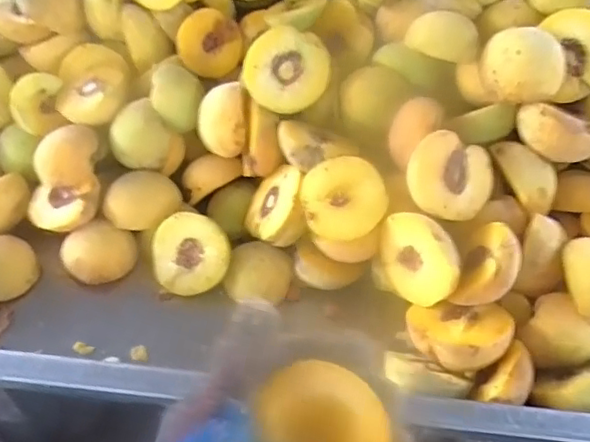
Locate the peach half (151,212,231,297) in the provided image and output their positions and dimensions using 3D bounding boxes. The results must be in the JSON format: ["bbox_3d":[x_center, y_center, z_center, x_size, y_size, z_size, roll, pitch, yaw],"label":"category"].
[{"bbox_3d":[-0.089,0.028,0.521,0.066,0.070,0.034,3,6,3],"label":"peach half"}]

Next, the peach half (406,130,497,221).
[{"bbox_3d":[0.121,-0.034,0.464,0.073,0.024,0.065,11,81,-23],"label":"peach half"}]

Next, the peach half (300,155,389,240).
[{"bbox_3d":[0.041,-0.017,0.479,0.064,0.036,0.065,-18,80,11],"label":"peach half"}]

